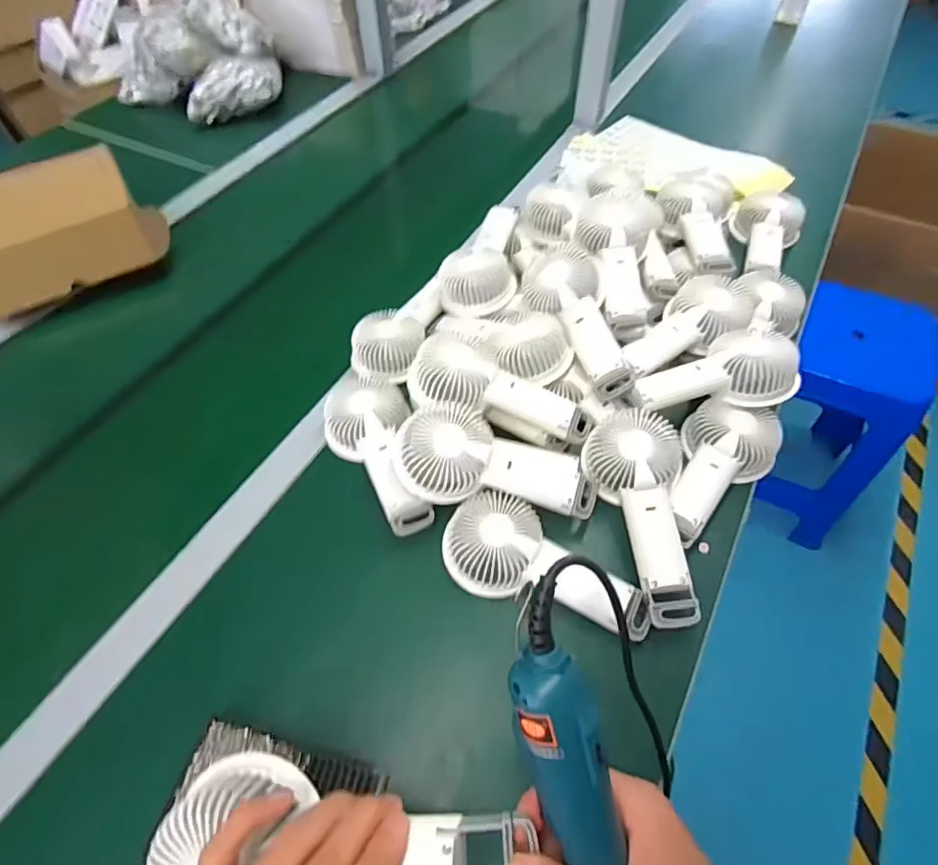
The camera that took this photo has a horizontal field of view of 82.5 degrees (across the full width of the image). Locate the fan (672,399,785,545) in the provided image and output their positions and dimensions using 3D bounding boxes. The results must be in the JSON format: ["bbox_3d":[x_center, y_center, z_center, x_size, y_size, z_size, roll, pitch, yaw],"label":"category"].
[{"bbox_3d":[0.229,0.029,0.514,0.088,0.039,0.165,38,64,23],"label":"fan"}]

